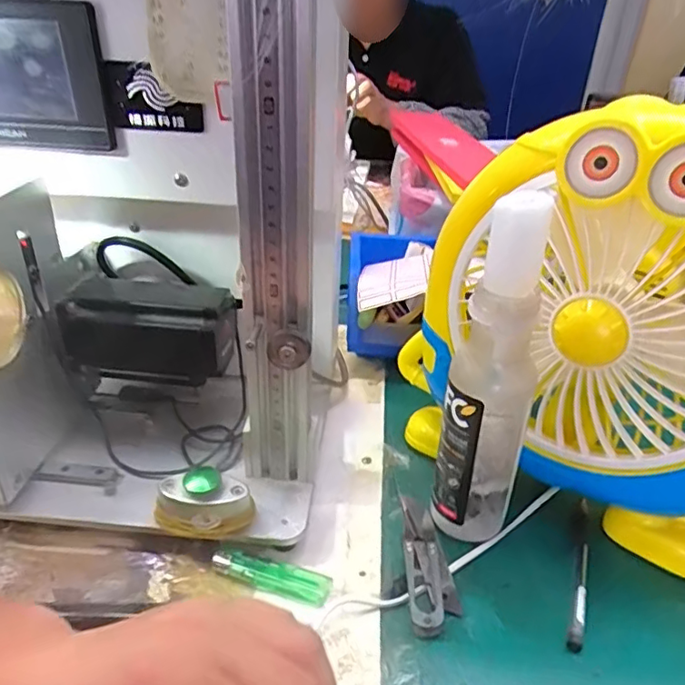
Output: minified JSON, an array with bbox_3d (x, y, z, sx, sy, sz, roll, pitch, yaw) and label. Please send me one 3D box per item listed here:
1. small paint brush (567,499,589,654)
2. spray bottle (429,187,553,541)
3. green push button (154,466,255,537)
[{"bbox_3d":[0.156,0.147,0.375,0.008,0.010,0.132,17,25,18],"label":"small paint brush"},{"bbox_3d":[0.090,0.030,0.348,0.056,0.225,0.055,13,33,16],"label":"spray bottle"},{"bbox_3d":[-0.090,0.105,0.371,0.063,0.035,0.029,2,31,-2],"label":"green push button"}]

